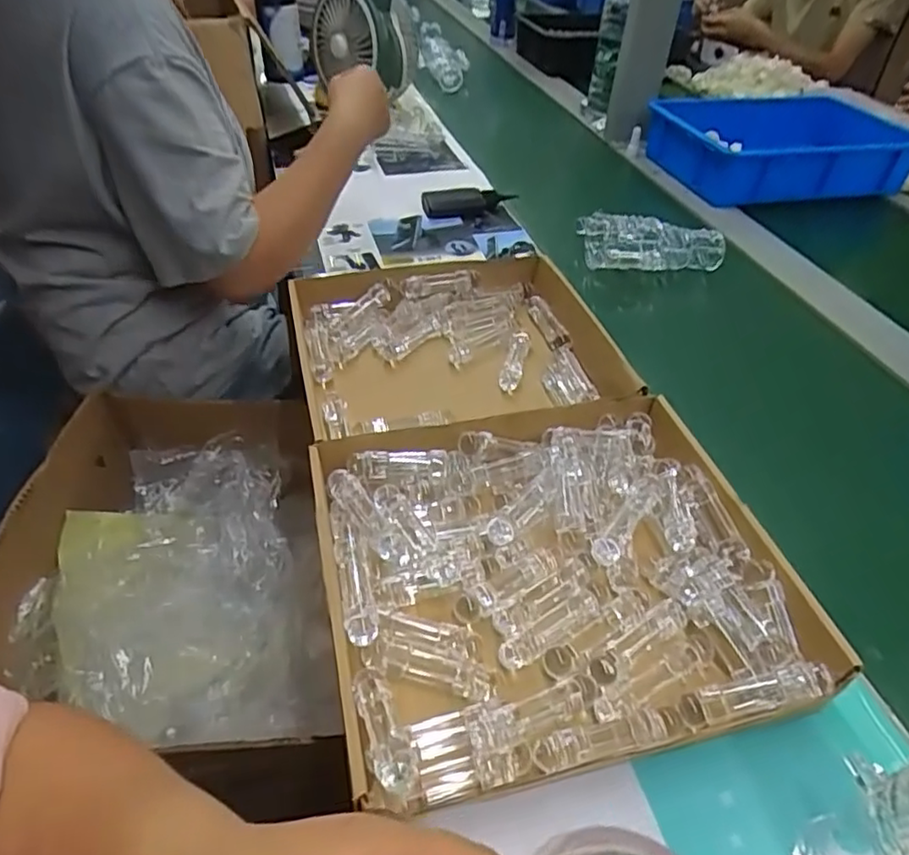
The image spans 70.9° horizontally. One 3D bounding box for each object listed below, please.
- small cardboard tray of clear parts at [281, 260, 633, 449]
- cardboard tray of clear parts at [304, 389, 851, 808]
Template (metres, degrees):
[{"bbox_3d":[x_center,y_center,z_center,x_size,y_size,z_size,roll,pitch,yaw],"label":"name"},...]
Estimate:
[{"bbox_3d":[0.004,-0.077,0.665,0.317,0.066,0.273,-10,45,-13],"label":"small cardboard tray of clear parts"},{"bbox_3d":[0.067,0.100,0.468,0.311,0.052,0.264,-8,44,-12],"label":"cardboard tray of clear parts"}]

